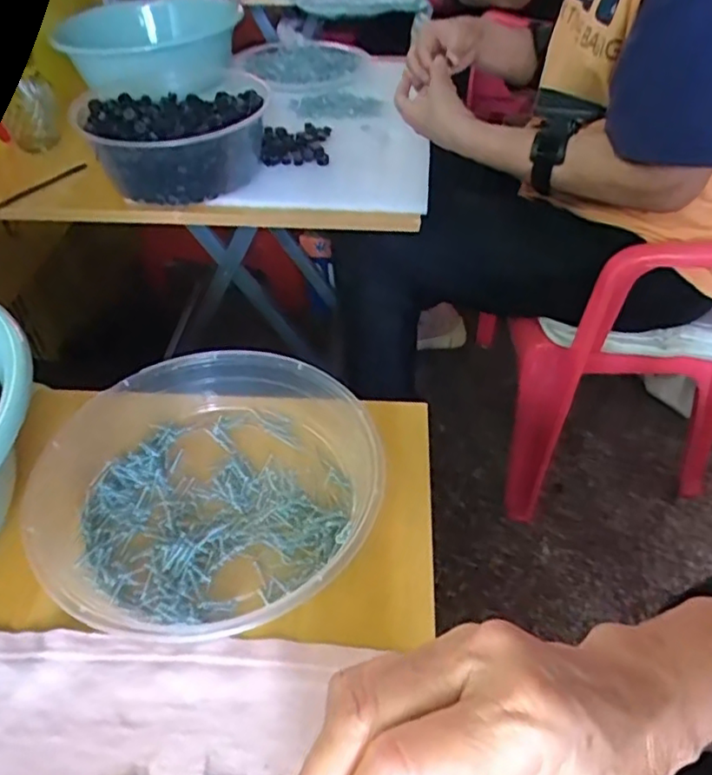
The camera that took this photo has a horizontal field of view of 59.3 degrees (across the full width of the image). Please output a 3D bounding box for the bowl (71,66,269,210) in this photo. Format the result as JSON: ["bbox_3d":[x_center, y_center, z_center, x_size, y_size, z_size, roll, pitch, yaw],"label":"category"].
[{"bbox_3d":[-0.225,-0.311,0.776,0.210,0.086,0.196,-5,44,-4],"label":"bowl"}]

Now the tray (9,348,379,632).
[{"bbox_3d":[-0.088,0.055,0.393,0.199,0.039,0.183,1,45,-1],"label":"tray"}]

